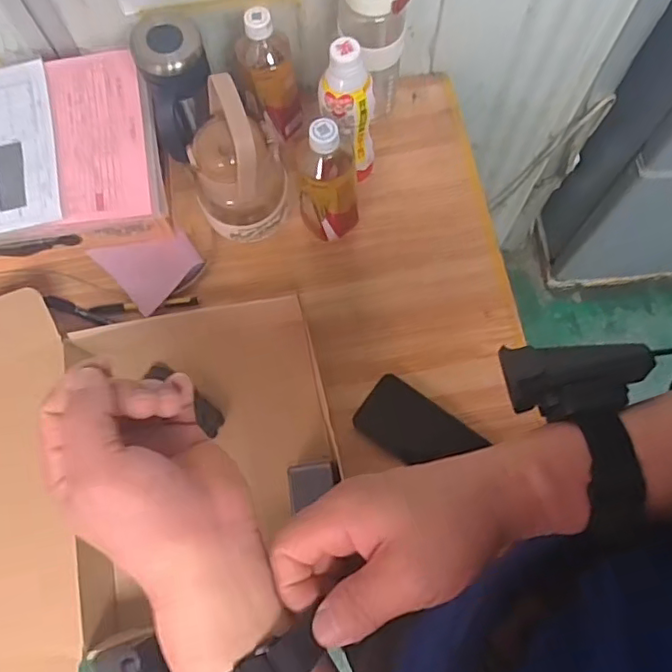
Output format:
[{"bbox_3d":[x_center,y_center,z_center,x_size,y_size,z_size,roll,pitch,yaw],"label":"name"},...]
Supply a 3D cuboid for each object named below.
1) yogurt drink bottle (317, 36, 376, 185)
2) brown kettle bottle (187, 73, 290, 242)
[{"bbox_3d":[0.015,-0.255,0.695,0.062,0.208,0.052,-35,76,-8],"label":"yogurt drink bottle"},{"bbox_3d":[-0.116,-0.191,0.691,0.097,0.220,0.097,0,74,1],"label":"brown kettle bottle"}]

